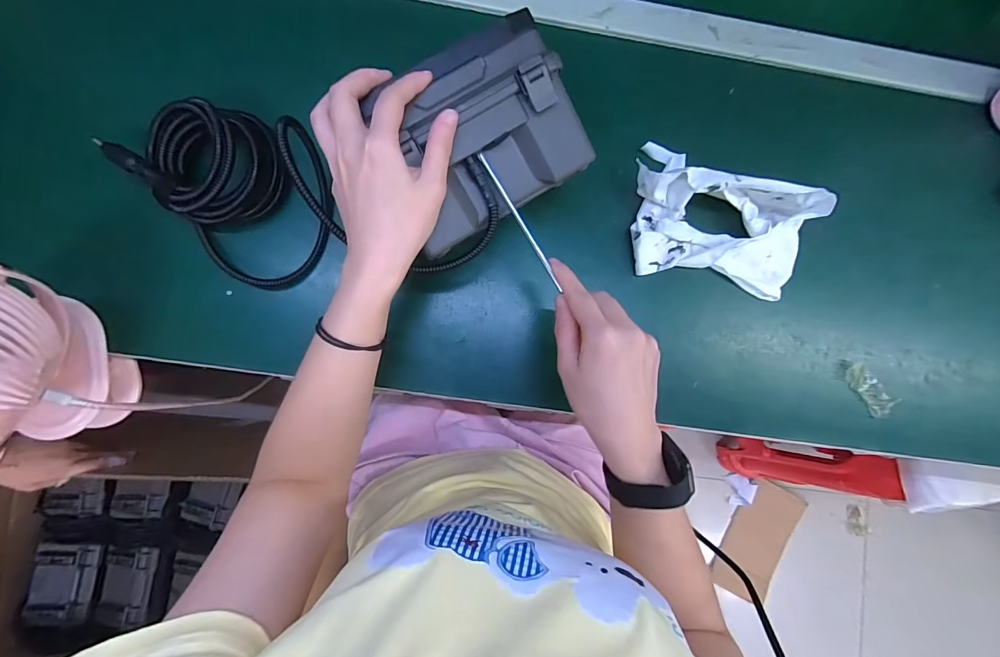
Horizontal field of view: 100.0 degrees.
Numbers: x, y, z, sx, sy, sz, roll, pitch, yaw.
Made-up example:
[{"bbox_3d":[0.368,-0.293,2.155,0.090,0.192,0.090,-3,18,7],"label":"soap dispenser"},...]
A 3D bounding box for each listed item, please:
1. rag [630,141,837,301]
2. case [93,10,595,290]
[{"bbox_3d":[0.222,-0.112,0.418,0.178,0.048,0.135,10,85,-3],"label":"rag"},{"bbox_3d":[-0.126,-0.137,0.360,0.389,0.080,0.178,-2,86,12],"label":"case"}]

